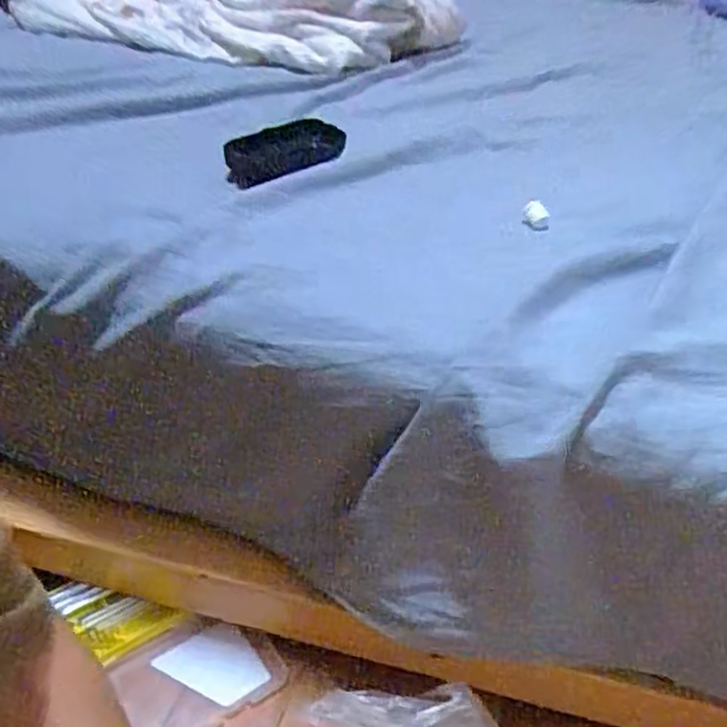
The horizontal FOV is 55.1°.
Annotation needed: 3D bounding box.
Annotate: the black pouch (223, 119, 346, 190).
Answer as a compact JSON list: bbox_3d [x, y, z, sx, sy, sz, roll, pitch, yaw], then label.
[{"bbox_3d":[-0.067,-0.181,0.599,0.103,0.027,0.064,-26,50,-35],"label":"black pouch"}]

